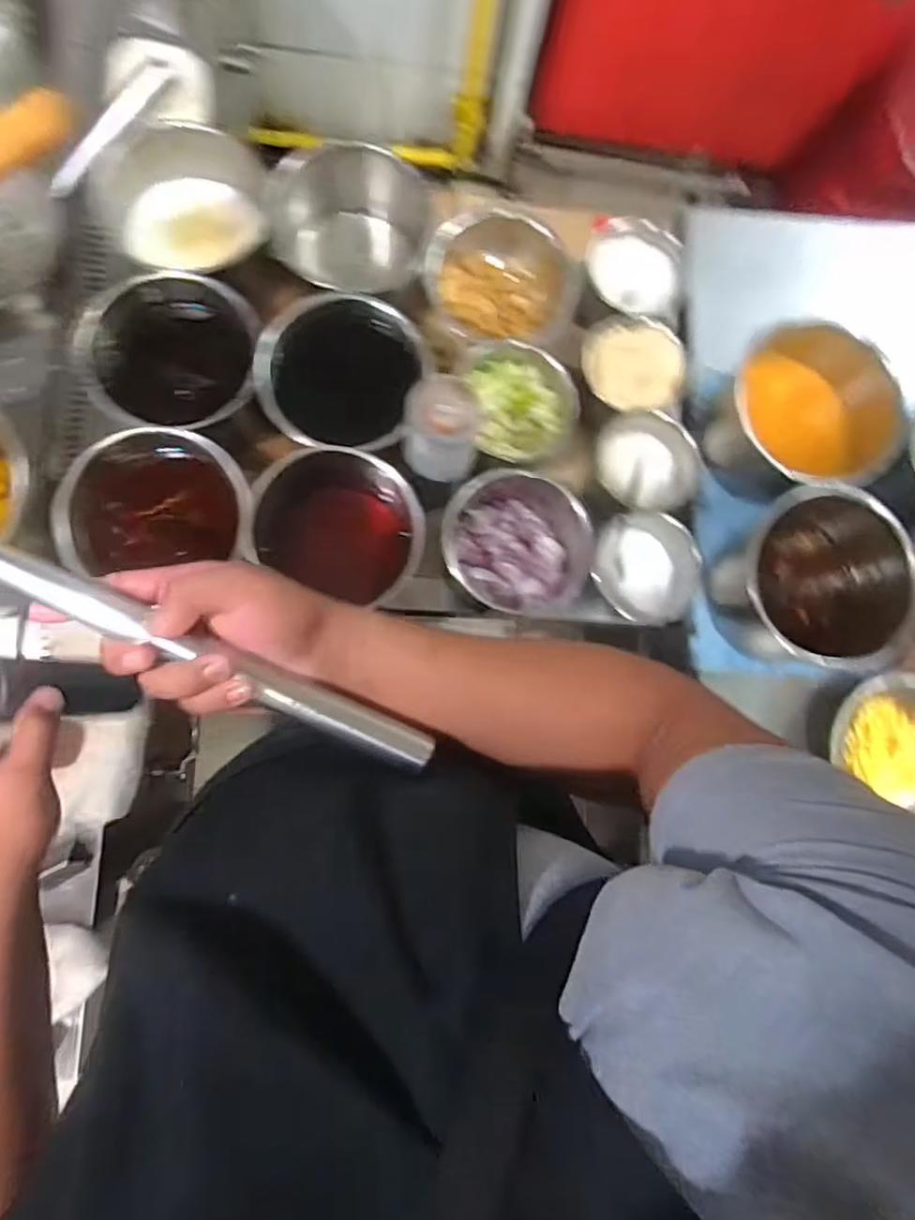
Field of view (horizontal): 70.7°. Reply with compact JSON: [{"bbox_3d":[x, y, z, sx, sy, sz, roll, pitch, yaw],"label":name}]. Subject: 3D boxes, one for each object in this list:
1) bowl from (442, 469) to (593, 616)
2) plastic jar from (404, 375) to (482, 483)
[{"bbox_3d":[0.064,-0.080,0.732,0.162,0.117,0.159,1,84,-6],"label":"bowl"},{"bbox_3d":[-0.016,-0.172,0.625,0.069,0.112,0.059,0,84,-6],"label":"plastic jar"}]

